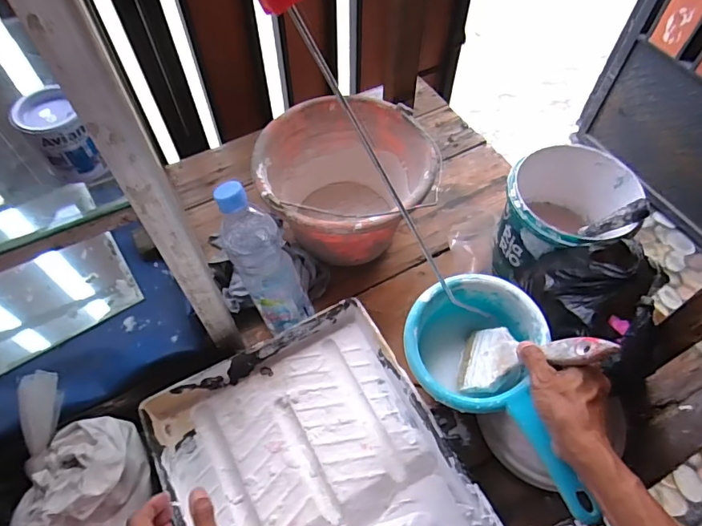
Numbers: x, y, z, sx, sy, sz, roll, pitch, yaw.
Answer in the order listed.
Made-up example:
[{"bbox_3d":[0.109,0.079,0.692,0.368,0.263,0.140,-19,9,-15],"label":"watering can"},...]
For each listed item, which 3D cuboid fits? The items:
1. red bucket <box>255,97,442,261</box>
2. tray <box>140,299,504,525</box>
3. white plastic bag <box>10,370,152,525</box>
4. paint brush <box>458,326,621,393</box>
[{"bbox_3d":[-0.009,-0.105,0.713,0.241,0.162,0.242,0,58,0],"label":"red bucket"},{"bbox_3d":[-0.036,0.250,0.538,0.290,0.059,0.346,-25,61,-15],"label":"tray"},{"bbox_3d":[-0.302,0.246,0.497,0.140,0.091,0.255,-2,58,-1],"label":"white plastic bag"},{"bbox_3d":[0.181,0.091,0.485,0.010,0.174,0.073,34,57,-22],"label":"paint brush"}]

